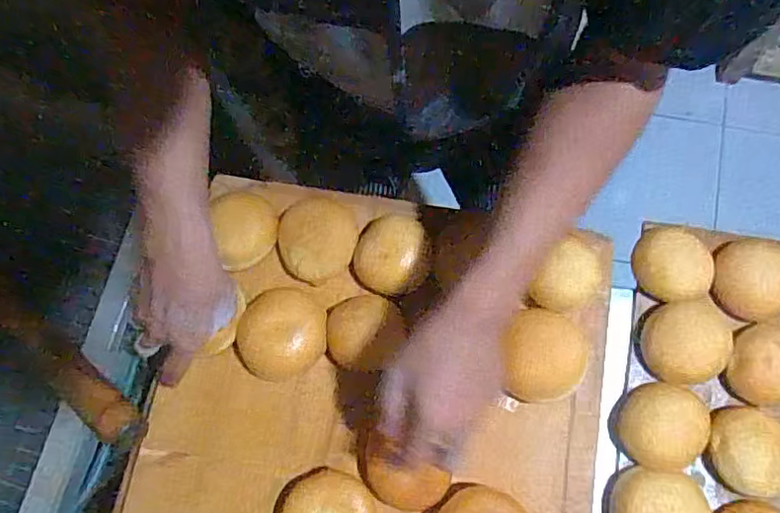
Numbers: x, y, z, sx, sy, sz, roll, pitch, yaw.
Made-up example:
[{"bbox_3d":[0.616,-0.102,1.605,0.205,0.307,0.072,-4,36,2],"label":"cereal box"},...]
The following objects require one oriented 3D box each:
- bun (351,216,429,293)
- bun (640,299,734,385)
[{"bbox_3d":[0.001,-0.003,0.606,0.077,0.035,0.086,5,75,5],"label":"bun"},{"bbox_3d":[0.301,0.087,0.592,0.080,0.032,0.085,4,76,5],"label":"bun"}]

